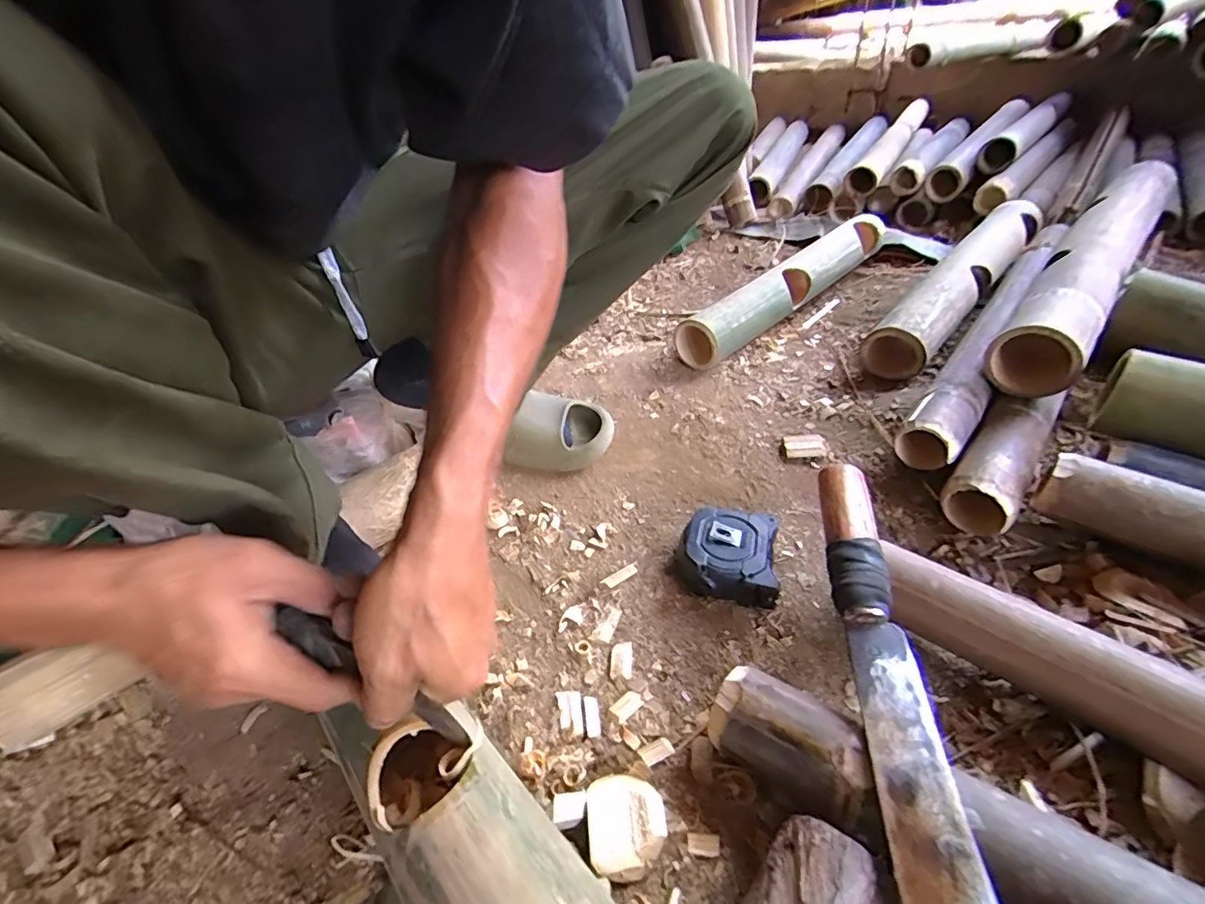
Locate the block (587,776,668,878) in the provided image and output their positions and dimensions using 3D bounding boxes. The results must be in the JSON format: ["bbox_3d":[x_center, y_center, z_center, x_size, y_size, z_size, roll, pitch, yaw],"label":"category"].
[{"bbox_3d":[0.014,0.229,0.327,0.047,0.014,0.048,-10,39,-4],"label":"block"}]

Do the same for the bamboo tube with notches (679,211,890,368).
[{"bbox_3d":[0.300,-0.255,0.821,0.477,0.080,0.077,-31,45,-28],"label":"bamboo tube with notches"}]

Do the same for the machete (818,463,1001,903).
[{"bbox_3d":[0.171,0.132,0.313,0.039,0.027,0.336,1,40,9],"label":"machete"}]

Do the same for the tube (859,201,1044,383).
[{"bbox_3d":[0.517,-0.247,0.765,0.088,0.101,0.479,28,50,35],"label":"tube"}]

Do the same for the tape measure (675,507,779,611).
[{"bbox_3d":[0.108,0.094,0.453,0.082,0.043,0.090,3,40,12],"label":"tape measure"}]

